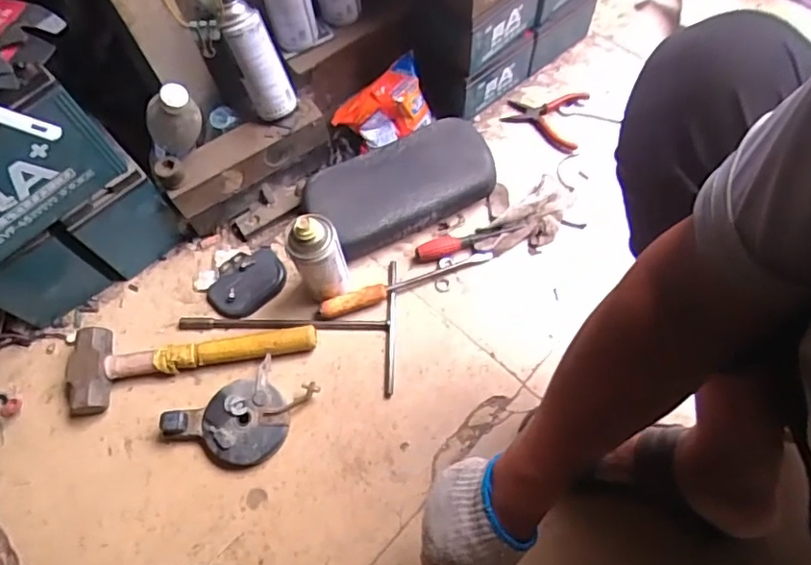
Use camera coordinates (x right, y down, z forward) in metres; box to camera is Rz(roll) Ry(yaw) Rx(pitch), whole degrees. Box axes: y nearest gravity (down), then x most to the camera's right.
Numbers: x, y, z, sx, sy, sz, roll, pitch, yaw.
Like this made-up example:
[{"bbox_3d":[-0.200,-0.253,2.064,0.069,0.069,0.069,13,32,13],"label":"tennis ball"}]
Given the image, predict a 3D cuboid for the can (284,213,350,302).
[{"bbox_3d":[-0.116,-0.033,0.755,0.066,0.167,0.058,-22,66,-7],"label":"can"}]

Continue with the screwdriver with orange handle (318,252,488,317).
[{"bbox_3d":[0.005,0.000,0.818,0.259,0.033,0.024,-19,66,-6],"label":"screwdriver with orange handle"}]

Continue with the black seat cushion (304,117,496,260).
[{"bbox_3d":[-0.004,-0.146,0.866,0.284,0.068,0.143,-24,67,-8],"label":"black seat cushion"}]

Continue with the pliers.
[{"bbox_3d":[0.229,-0.276,0.943,0.125,0.010,0.119,15,67,10],"label":"pliers"}]

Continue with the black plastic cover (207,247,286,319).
[{"bbox_3d":[-0.233,0.000,0.834,0.115,0.025,0.086,-31,68,-11],"label":"black plastic cover"}]

